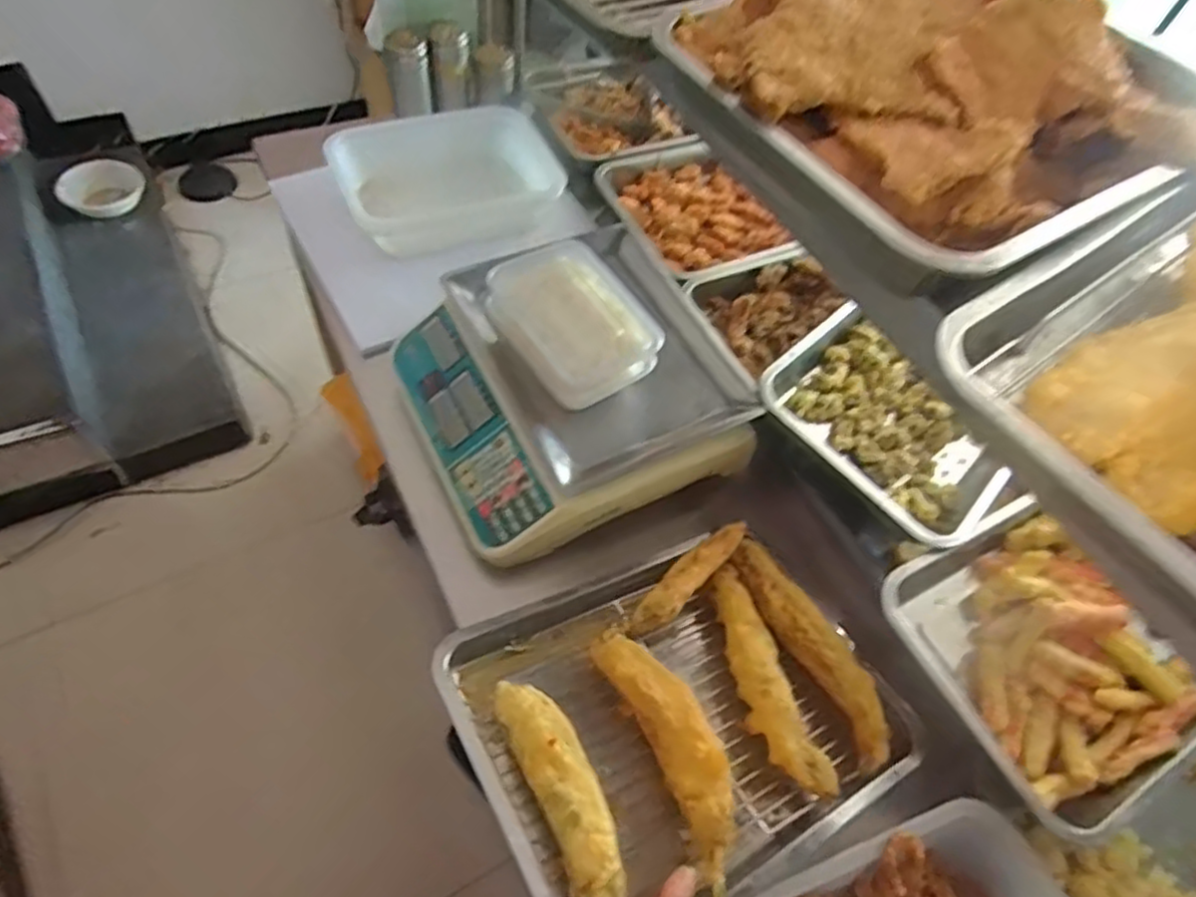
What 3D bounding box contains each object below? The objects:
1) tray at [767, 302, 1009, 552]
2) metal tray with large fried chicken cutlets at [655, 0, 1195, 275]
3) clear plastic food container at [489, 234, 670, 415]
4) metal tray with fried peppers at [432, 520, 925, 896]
[{"bbox_3d":[0.331,-0.028,0.809,0.263,0.089,0.250,41,70,16],"label":"tray"},{"bbox_3d":[0.204,-0.216,0.426,0.287,0.068,0.248,-26,68,-14],"label":"metal tray with large fried chicken cutlets"},{"bbox_3d":[-0.027,-0.131,0.731,0.131,0.049,0.180,-28,69,-15],"label":"clear plastic food container"},{"bbox_3d":[0.072,0.223,0.618,0.359,0.061,0.284,-18,55,-28],"label":"metal tray with fried peppers"}]

